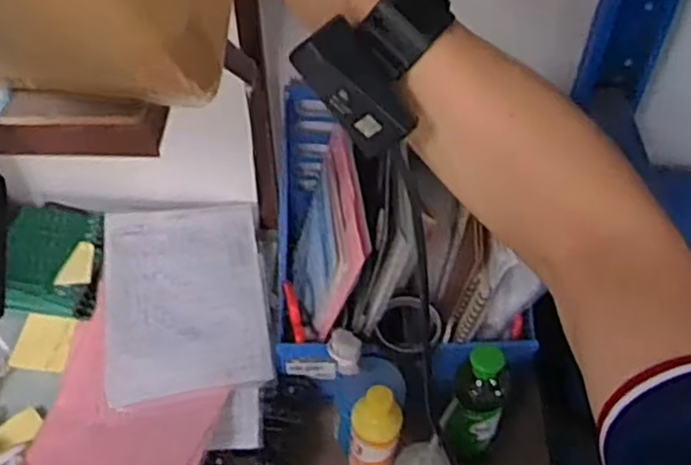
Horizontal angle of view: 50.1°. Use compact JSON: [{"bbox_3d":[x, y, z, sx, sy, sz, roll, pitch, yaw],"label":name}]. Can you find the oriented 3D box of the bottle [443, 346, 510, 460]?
[{"bbox_3d":[0.154,0.216,0.874,0.062,0.216,0.057,18,53,14],"label":"bottle"}]

